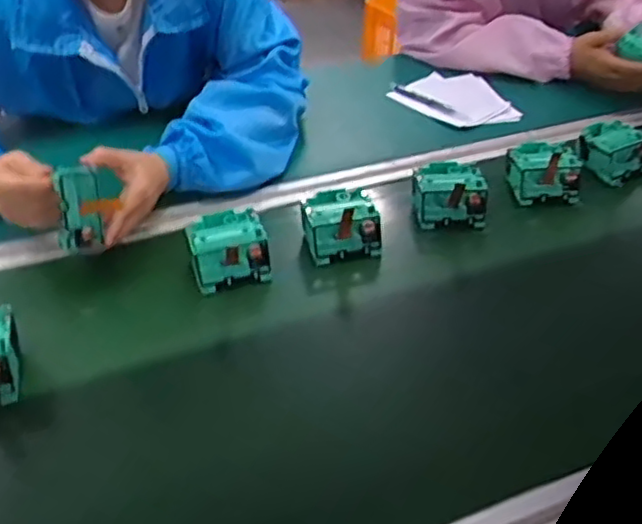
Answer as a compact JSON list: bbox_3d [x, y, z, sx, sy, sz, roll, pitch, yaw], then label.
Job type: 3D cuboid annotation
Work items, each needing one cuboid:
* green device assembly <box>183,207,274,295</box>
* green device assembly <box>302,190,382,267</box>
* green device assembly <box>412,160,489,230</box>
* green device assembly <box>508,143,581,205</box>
[{"bbox_3d":[-0.091,-0.013,0.672,0.077,0.043,0.077,-7,39,-9],"label":"green device assembly"},{"bbox_3d":[0.019,-0.040,0.701,0.074,0.044,0.076,-11,40,-13],"label":"green device assembly"},{"bbox_3d":[0.139,-0.072,0.742,0.081,0.049,0.075,2,39,3],"label":"green device assembly"},{"bbox_3d":[0.255,-0.104,0.779,0.083,0.049,0.071,-3,39,-4],"label":"green device assembly"}]

